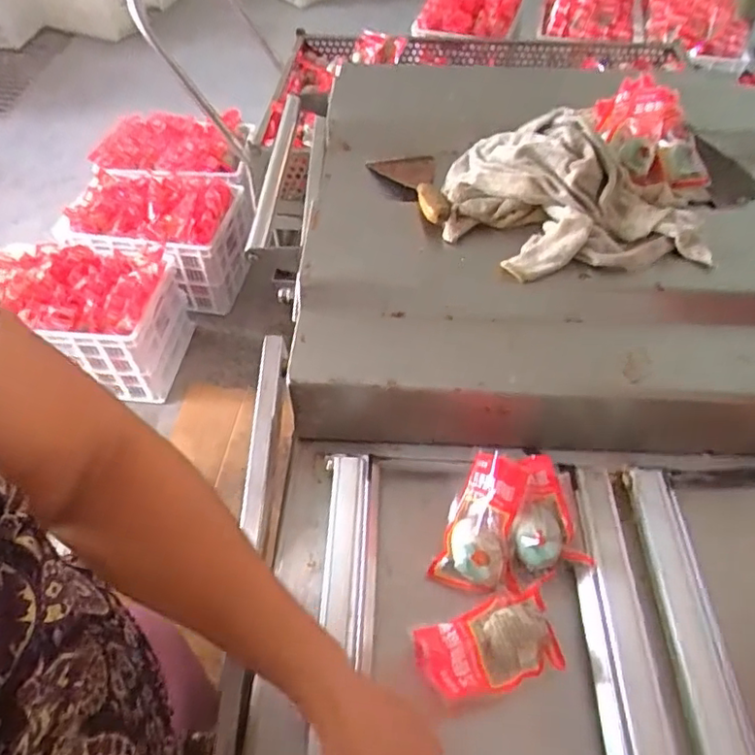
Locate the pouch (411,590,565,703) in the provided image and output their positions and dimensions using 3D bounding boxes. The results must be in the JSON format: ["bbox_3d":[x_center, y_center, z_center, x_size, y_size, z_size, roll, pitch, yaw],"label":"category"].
[{"bbox_3d":[0.095,0.220,0.486,0.123,0.024,0.066,-11,49,-14],"label":"pouch"}]

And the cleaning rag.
[{"bbox_3d":[0.222,-0.216,0.669,0.289,0.083,0.208,-1,48,-5],"label":"cleaning rag"}]

